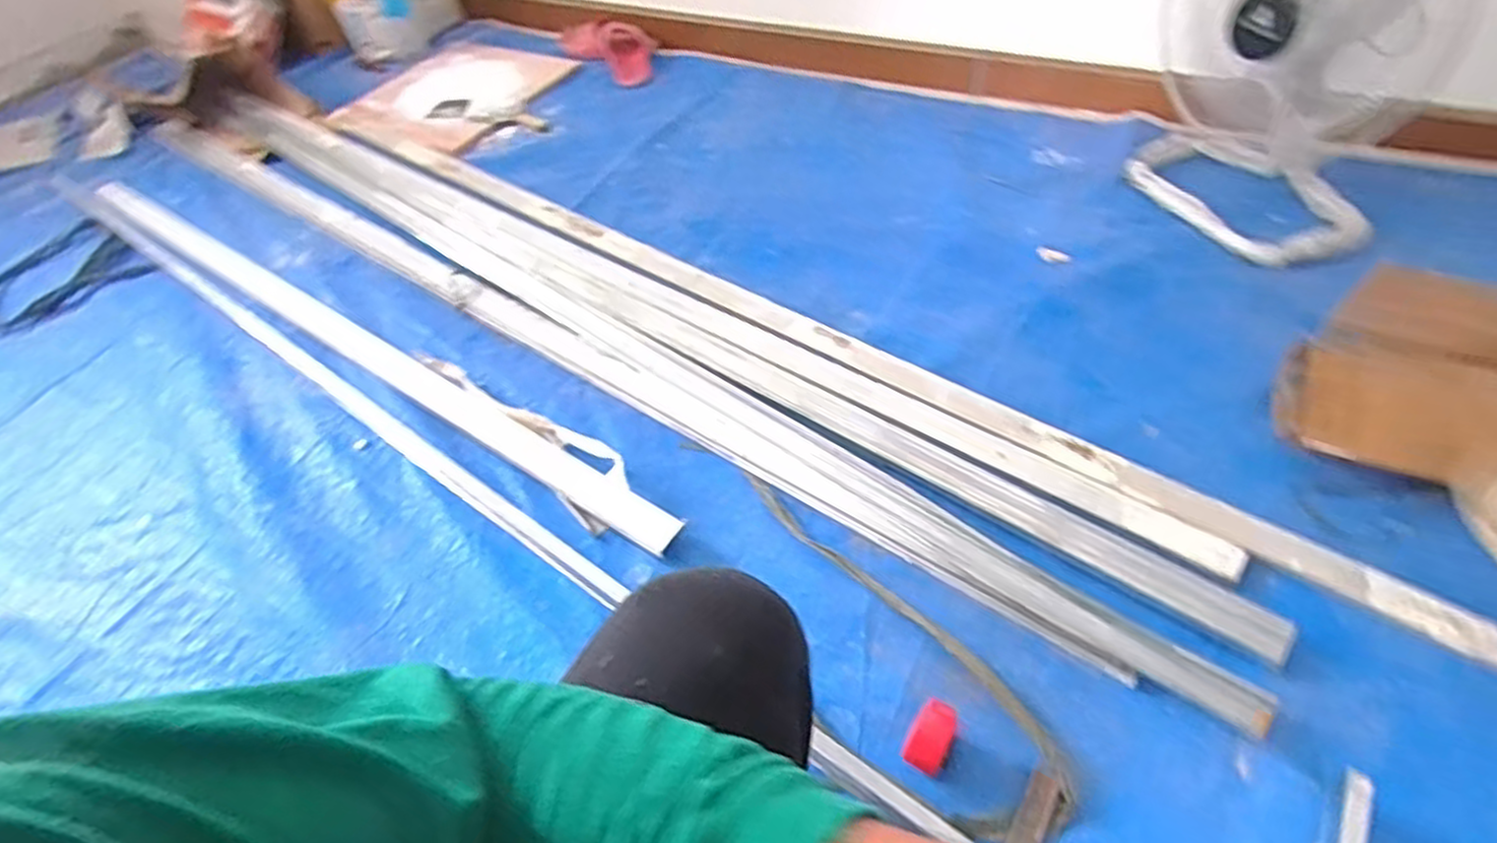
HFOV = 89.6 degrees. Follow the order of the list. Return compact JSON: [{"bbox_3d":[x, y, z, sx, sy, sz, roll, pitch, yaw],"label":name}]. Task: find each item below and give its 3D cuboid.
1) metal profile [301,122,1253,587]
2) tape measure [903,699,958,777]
[{"bbox_3d":[-0.206,-0.244,1.320,1.895,0.023,0.076,28,57,26],"label":"metal profile"},{"bbox_3d":[0.185,0.326,0.768,0.044,0.060,0.065,26,57,25],"label":"tape measure"}]

